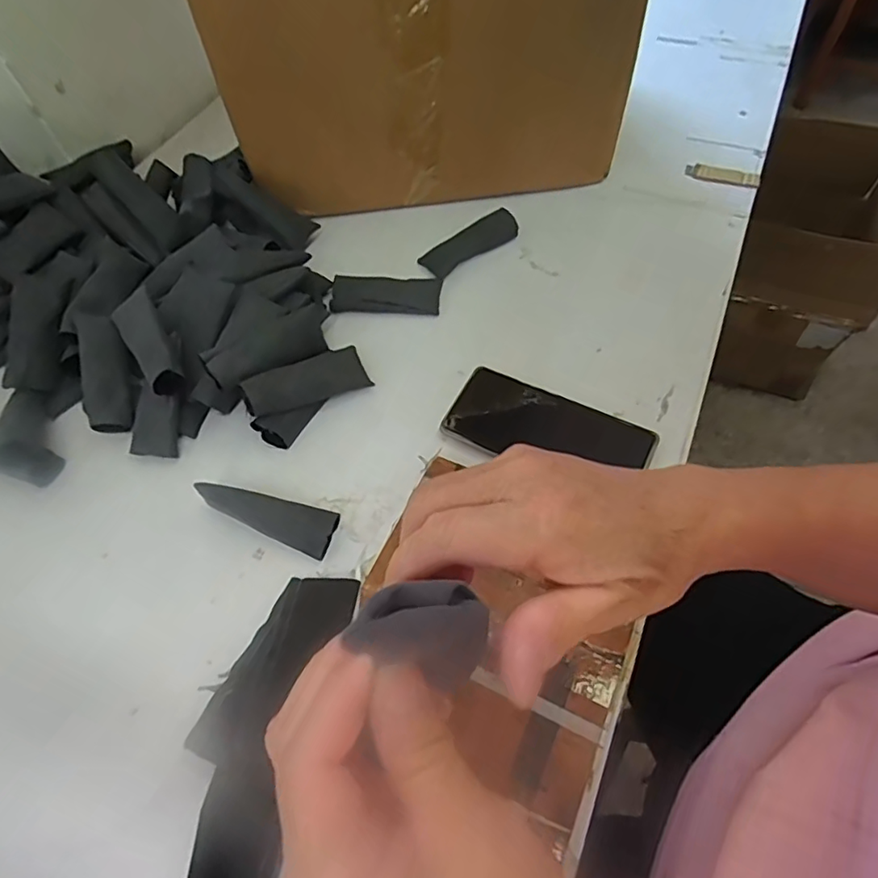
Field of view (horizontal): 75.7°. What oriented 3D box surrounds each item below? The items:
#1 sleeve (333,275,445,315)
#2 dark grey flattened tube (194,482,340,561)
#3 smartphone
[{"bbox_3d":[-0.051,-0.141,0.549,0.103,0.006,0.040,1,71,-1],"label":"sleeve"},{"bbox_3d":[-0.129,0.055,0.425,0.103,0.016,0.033,21,61,1],"label":"dark grey flattened tube"},{"bbox_3d":[0.087,-0.007,0.461,0.160,0.011,0.072,23,63,17],"label":"smartphone"}]

